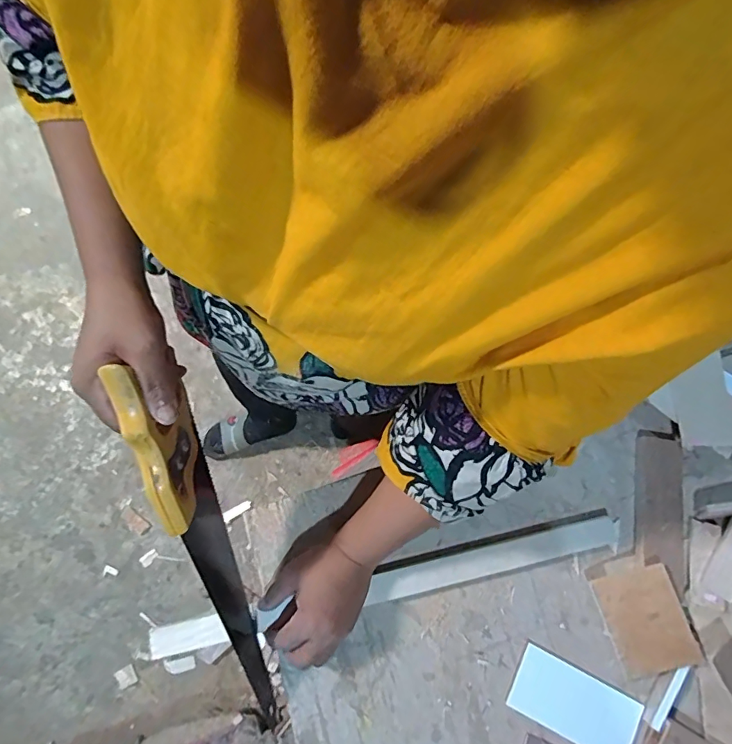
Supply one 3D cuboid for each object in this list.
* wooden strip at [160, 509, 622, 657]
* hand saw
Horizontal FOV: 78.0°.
[{"bbox_3d":[0.031,0.226,0.482,0.504,0.010,0.038,-11,76,-6],"label":"wooden strip"},{"bbox_3d":[-0.145,0.182,0.428,0.032,0.084,0.436,-8,120,-1],"label":"hand saw"}]

